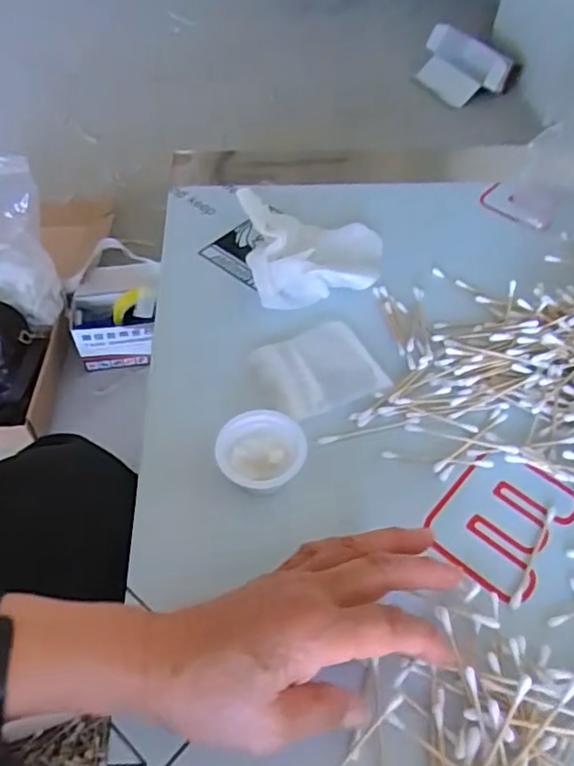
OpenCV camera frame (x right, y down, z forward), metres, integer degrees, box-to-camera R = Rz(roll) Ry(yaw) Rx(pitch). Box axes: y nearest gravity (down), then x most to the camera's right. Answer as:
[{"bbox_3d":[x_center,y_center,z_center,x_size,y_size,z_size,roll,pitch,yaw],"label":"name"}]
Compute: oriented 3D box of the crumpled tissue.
[{"bbox_3d":[0.023,-0.119,0.511,0.113,0.026,0.134,-3,53,-5],"label":"crumpled tissue"}]

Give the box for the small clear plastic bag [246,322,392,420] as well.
[{"bbox_3d":[0.022,-0.010,0.438,0.082,0.005,0.070,-21,56,-17],"label":"small clear plastic bag"}]

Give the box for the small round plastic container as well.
[{"bbox_3d":[-0.015,0.044,0.381,0.052,0.023,0.049,1,52,-1],"label":"small round plastic container"}]

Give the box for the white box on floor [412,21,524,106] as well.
[{"bbox_3d":[0.450,-0.816,1.592,0.258,0.164,0.054,44,23,17],"label":"white box on floor"}]

